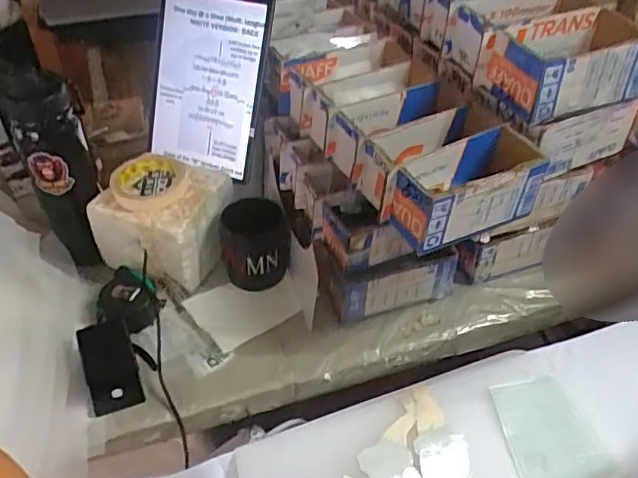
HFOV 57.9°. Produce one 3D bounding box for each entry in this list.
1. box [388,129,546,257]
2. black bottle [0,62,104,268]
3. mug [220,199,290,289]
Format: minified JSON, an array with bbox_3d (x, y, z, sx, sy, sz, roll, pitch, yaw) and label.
[{"bbox_3d":[0.153,-0.055,0.603,0.157,0.067,0.078,-19,46,-21],"label":"box"},{"bbox_3d":[-0.321,-0.085,0.717,0.082,0.263,0.079,-18,23,-20],"label":"black bottle"},{"bbox_3d":[-0.085,0.005,0.753,0.086,0.085,0.082,-10,44,-12],"label":"mug"}]

